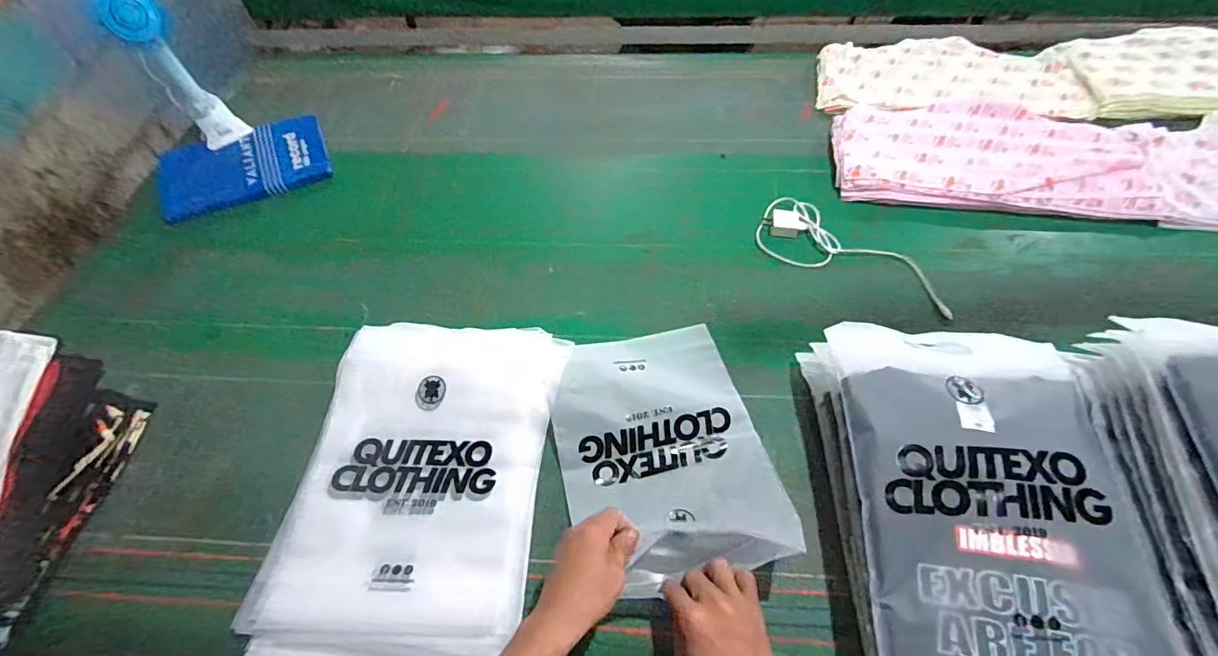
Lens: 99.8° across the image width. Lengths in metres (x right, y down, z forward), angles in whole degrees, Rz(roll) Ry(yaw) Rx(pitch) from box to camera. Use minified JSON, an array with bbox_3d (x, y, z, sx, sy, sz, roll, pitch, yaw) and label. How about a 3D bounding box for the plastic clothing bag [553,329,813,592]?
[{"bbox_3d":[0.062,0.143,0.619,0.239,0.066,0.341,-10,52,-4],"label":"plastic clothing bag"}]

